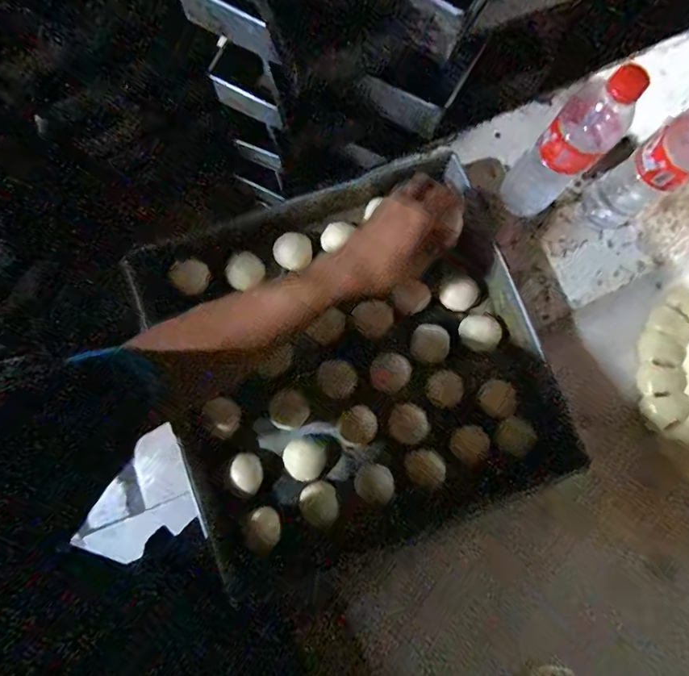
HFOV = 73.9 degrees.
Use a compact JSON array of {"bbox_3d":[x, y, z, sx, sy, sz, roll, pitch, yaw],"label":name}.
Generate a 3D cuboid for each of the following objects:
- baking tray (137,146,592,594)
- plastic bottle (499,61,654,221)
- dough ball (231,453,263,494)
[{"bbox_3d":[0.009,0.024,0.549,0.426,0.048,0.410,-18,78,-5],"label":"baking tray"},{"bbox_3d":[0.247,-0.212,0.510,0.071,0.225,0.078,36,79,7],"label":"plastic bottle"},{"bbox_3d":[-0.109,0.153,0.517,0.029,0.022,0.044,-23,79,-6],"label":"dough ball"}]

